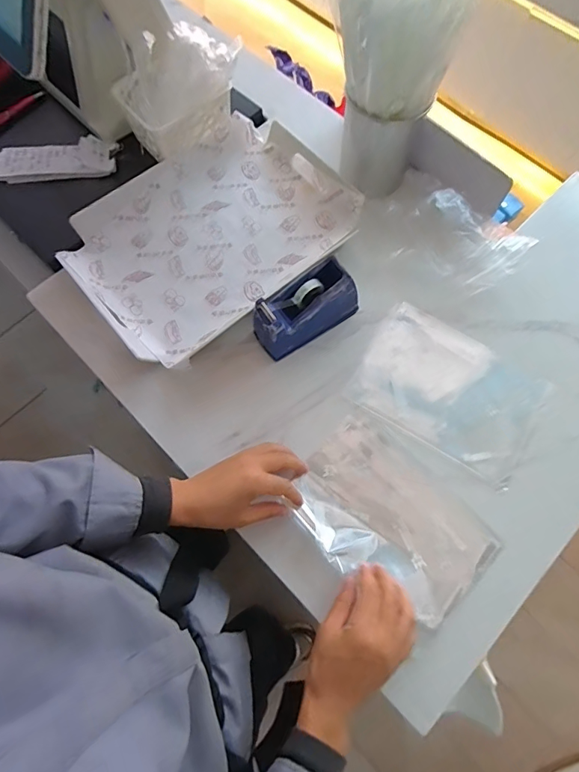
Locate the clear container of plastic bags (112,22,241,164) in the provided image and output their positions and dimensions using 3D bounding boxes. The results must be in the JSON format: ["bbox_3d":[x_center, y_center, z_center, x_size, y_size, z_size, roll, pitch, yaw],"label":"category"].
[{"bbox_3d":[-0.155,-0.410,0.620,0.164,0.133,0.108,-29,73,-9],"label":"clear container of plastic bags"}]

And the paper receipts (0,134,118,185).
[{"bbox_3d":[-0.358,-0.344,0.646,0.181,0.033,0.056,-5,71,-2],"label":"paper receipts"}]

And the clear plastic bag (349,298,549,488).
[{"bbox_3d":[0.208,0.006,0.558,0.226,0.006,0.162,31,74,10],"label":"clear plastic bag"}]

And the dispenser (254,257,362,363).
[{"bbox_3d":[0.021,-0.102,0.547,0.138,0.085,0.056,-32,74,-10],"label":"dispenser"}]

